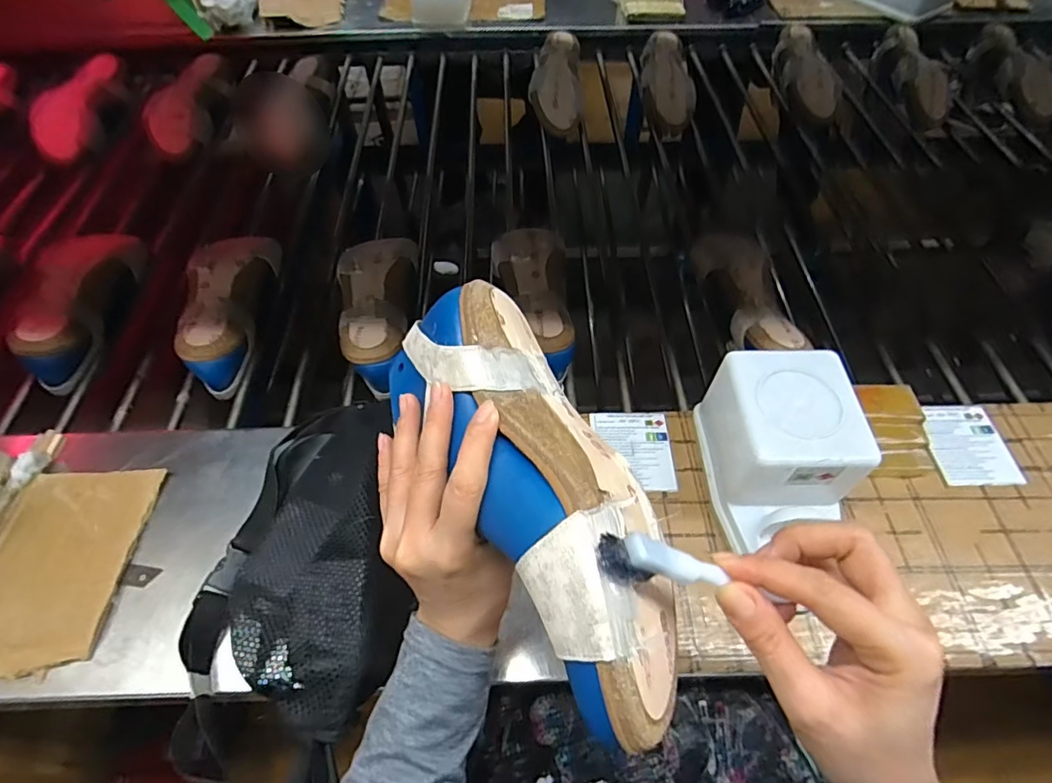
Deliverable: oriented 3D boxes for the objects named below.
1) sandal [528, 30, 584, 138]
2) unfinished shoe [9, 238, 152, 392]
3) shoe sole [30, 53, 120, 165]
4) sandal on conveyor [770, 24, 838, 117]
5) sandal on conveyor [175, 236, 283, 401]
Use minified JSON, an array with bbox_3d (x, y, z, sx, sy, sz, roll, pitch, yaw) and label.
[{"bbox_3d":[0.055,-0.564,0.938,0.094,0.049,0.245,1,68,2],"label":"sandal"},{"bbox_3d":[-0.562,-0.116,0.655,0.082,0.070,0.248,-4,55,-2],"label":"unfinished shoe"},{"bbox_3d":[-0.781,-0.502,0.912,0.089,0.050,0.247,6,70,5],"label":"shoe sole"},{"bbox_3d":[0.500,-0.578,0.955,0.084,0.071,0.254,1,55,2],"label":"sandal on conveyor"},{"bbox_3d":[-0.366,-0.104,0.652,0.085,0.082,0.239,-5,55,-3],"label":"sandal on conveyor"}]

